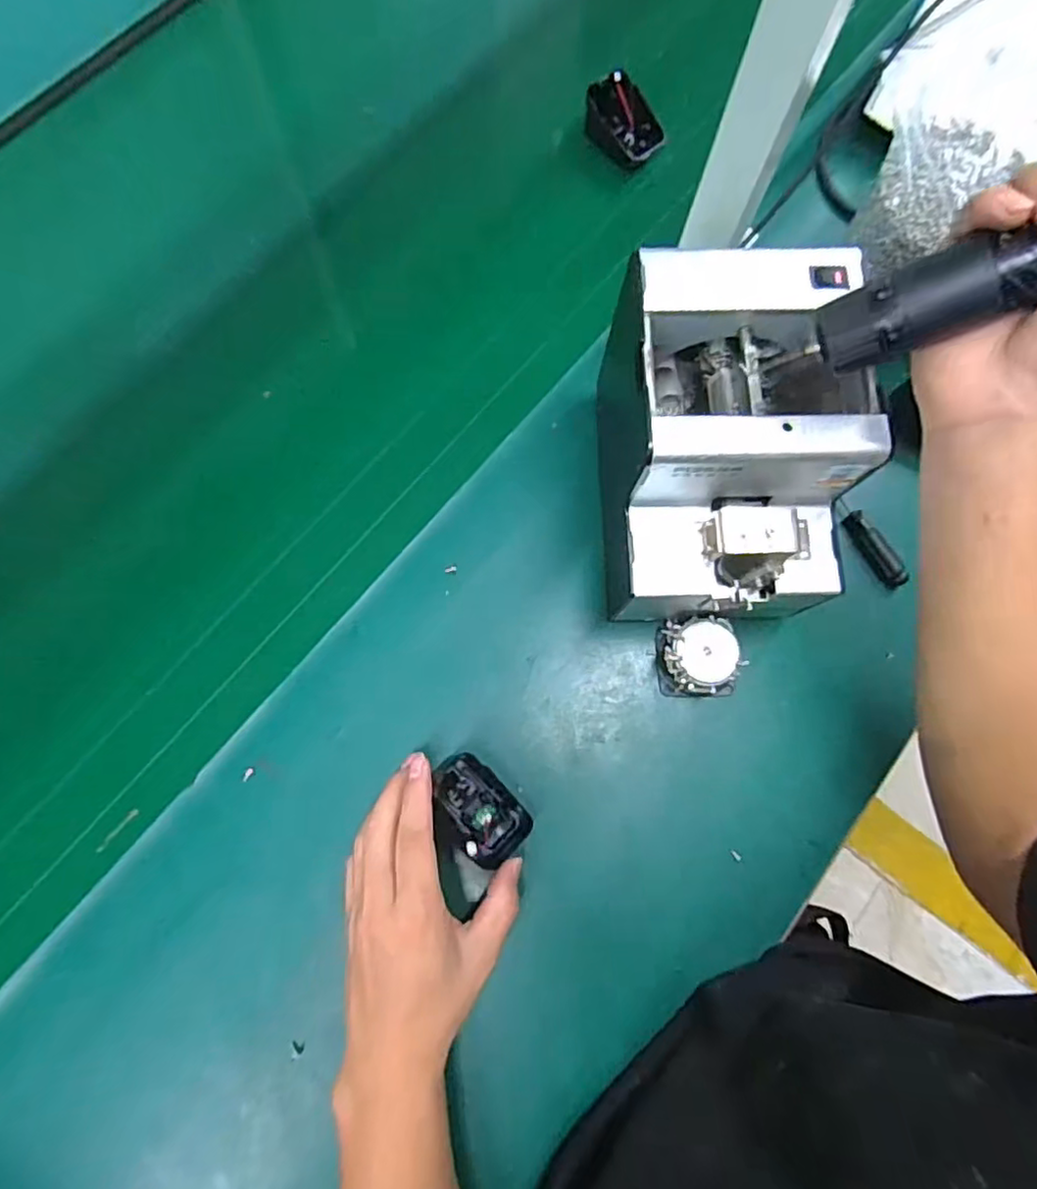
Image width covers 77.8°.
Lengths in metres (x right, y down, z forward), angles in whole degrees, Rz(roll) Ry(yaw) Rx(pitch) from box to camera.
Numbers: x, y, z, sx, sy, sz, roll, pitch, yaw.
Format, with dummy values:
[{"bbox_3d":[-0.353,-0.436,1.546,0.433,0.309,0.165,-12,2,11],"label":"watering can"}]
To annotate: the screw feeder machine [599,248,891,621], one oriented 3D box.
[{"bbox_3d":[0.121,-0.083,0.397,0.142,0.147,0.178,-2,75,-3],"label":"screw feeder machine"}]

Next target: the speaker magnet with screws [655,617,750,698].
[{"bbox_3d":[0.120,0.041,0.424,0.052,0.033,0.049,2,76,0],"label":"speaker magnet with screws"}]

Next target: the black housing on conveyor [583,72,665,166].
[{"bbox_3d":[0.089,-0.398,0.532,0.066,0.045,0.046,42,79,9],"label":"black housing on conveyor"}]

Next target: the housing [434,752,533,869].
[{"bbox_3d":[-0.026,0.133,0.403,0.041,0.013,0.067,-43,80,-10],"label":"housing"}]

